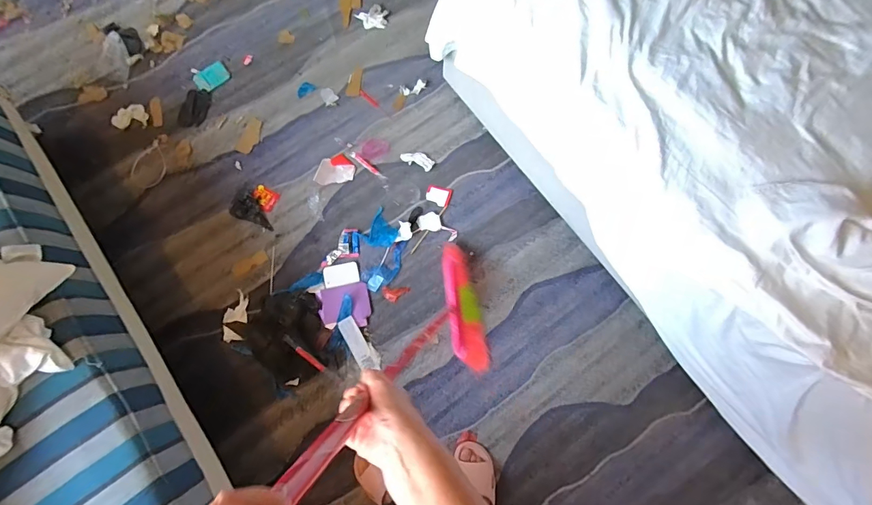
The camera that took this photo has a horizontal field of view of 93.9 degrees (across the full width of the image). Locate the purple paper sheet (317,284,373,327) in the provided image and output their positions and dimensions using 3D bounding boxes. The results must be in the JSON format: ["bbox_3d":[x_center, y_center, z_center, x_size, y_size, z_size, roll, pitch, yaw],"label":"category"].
[{"bbox_3d":[-0.258,0.152,1.155,0.139,0.023,0.119,-10,77,-3],"label":"purple paper sheet"}]

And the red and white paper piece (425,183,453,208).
[{"bbox_3d":[0.009,-0.177,1.269,0.076,0.007,0.064,16,77,2],"label":"red and white paper piece"}]

